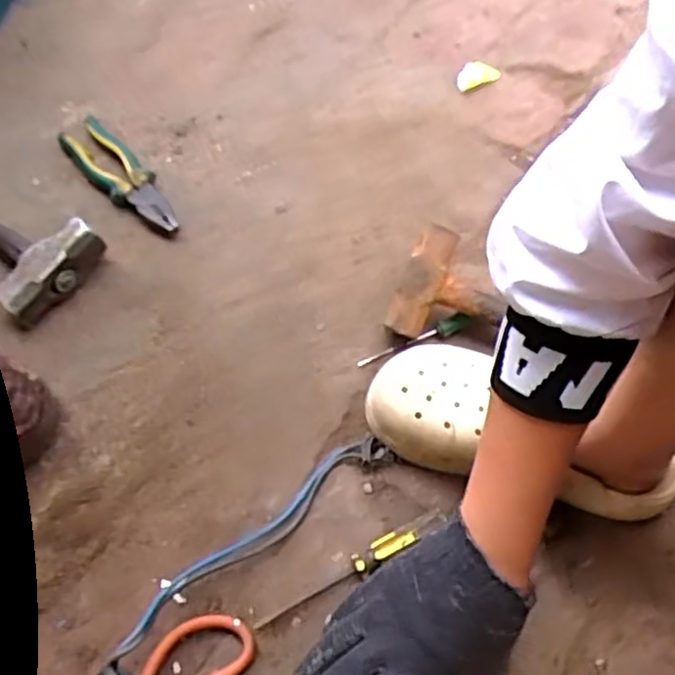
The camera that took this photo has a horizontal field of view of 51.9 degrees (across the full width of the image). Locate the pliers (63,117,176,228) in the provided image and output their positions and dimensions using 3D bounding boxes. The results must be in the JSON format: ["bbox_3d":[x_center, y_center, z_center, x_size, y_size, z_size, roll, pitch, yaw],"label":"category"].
[{"bbox_3d":[-0.231,-0.176,0.744,0.056,0.026,0.187,-39,67,-17],"label":"pliers"}]

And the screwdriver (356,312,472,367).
[{"bbox_3d":[0.070,0.003,0.638,0.108,0.021,0.016,-21,63,-9],"label":"screwdriver"}]

